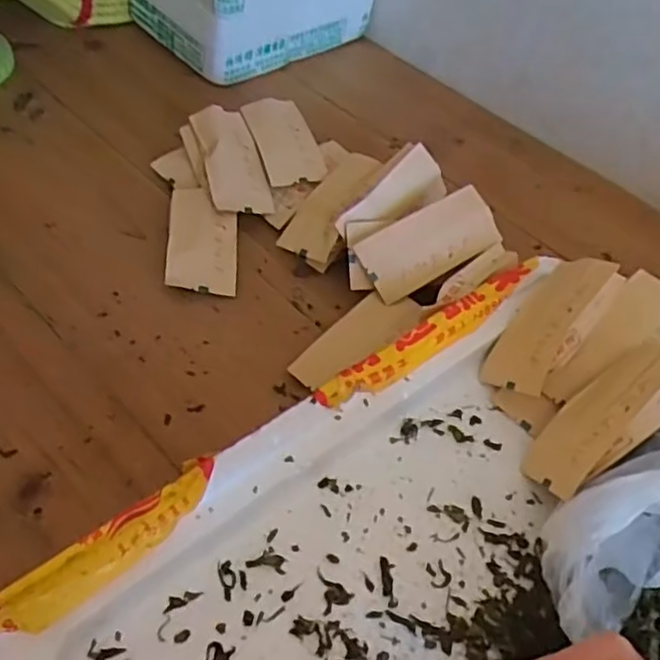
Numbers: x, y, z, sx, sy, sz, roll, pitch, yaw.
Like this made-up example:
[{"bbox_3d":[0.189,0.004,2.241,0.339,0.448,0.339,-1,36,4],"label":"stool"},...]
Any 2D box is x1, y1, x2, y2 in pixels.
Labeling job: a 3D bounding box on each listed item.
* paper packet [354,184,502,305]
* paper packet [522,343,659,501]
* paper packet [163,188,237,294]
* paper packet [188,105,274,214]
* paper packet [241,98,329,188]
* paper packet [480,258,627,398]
[{"bbox_3d":[0.077,-0.066,0.524,0.108,0.004,0.053,-30,85,-10],"label":"paper packet"},{"bbox_3d":[0.165,0.052,0.407,0.107,0.016,0.055,-47,26,-1],"label":"paper packet"},{"bbox_3d":[-0.100,-0.073,0.542,0.052,0.009,0.105,6,55,-15],"label":"paper packet"},{"bbox_3d":[-0.085,-0.145,0.578,0.049,0.011,0.105,-15,73,-17],"label":"paper packet"},{"bbox_3d":[-0.040,-0.167,0.600,0.052,0.006,0.098,-14,65,-20],"label":"paper packet"},{"bbox_3d":[0.148,-0.006,0.461,0.109,0.016,0.053,-51,36,-13],"label":"paper packet"}]

